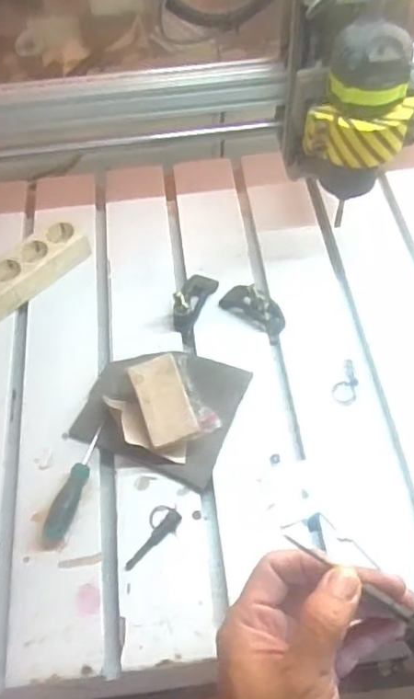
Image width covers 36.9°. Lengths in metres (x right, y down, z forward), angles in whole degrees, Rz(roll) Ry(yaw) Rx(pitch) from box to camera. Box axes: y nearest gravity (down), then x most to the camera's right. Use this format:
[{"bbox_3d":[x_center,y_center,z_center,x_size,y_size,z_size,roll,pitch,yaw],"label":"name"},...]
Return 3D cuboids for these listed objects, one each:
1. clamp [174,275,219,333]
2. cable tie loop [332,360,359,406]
[{"bbox_3d":[-0.019,-0.067,0.772,0.031,0.051,0.084,20,58,16],"label":"clamp"},{"bbox_3d":[0.160,0.037,0.715,0.027,0.006,0.061,10,56,10],"label":"cable tie loop"}]

